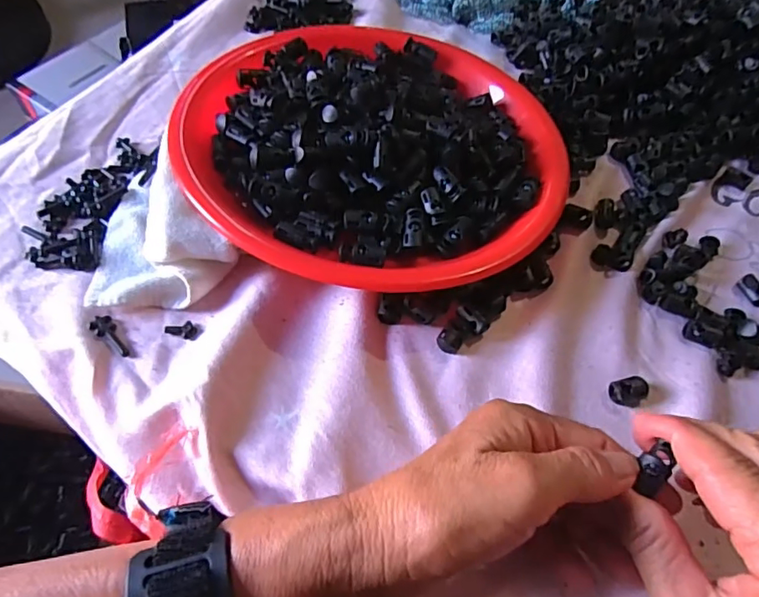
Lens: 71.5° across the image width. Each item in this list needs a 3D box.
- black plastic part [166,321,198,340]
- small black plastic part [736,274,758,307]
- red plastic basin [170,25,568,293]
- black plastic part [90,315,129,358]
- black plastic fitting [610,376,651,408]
[{"bbox_3d":[-0.112,0.017,0.300,0.017,0.004,0.010,14,60,4],"label":"black plastic part"},{"bbox_3d":[0.250,-0.005,0.353,0.012,0.011,0.021,-25,64,-20],"label":"small black plastic part"},{"bbox_3d":[-0.004,-0.109,0.357,0.245,0.045,0.228,3,58,-4],"label":"red plastic basin"},{"bbox_3d":[-0.149,0.021,0.292,0.011,0.005,0.029,-38,70,-22],"label":"black plastic part"},{"bbox_3d":[0.144,0.054,0.304,0.020,0.010,0.015,-12,61,-13],"label":"black plastic fitting"}]

